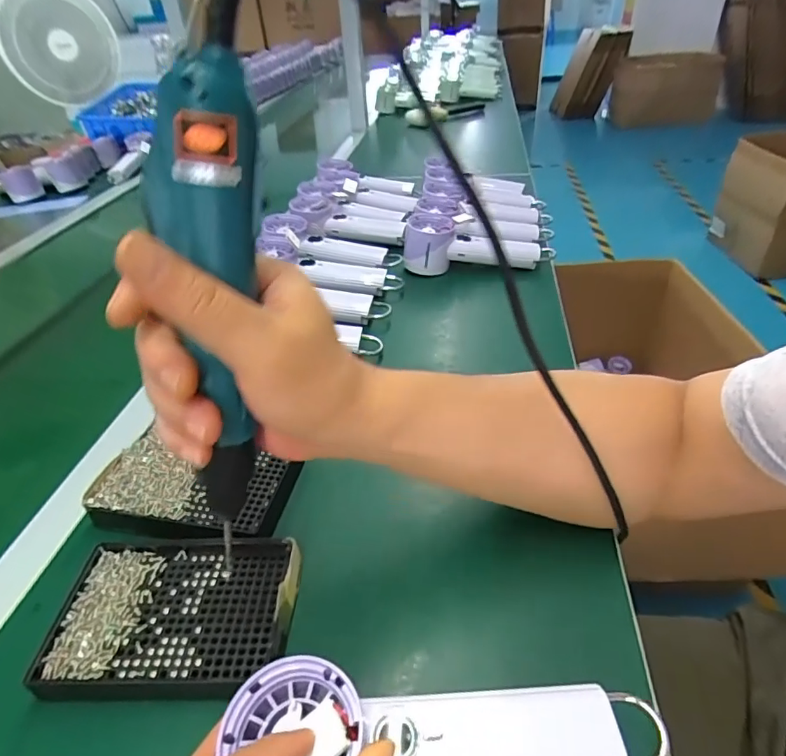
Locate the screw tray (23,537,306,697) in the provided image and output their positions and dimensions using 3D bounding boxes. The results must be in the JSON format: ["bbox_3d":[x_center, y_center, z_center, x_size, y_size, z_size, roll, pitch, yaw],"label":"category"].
[{"bbox_3d":[-0.132,0.144,0.309,0.140,0.018,0.091,-2,39,2],"label":"screw tray"}]

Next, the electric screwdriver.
[{"bbox_3d":[-0.078,-0.017,0.221,0.032,0.216,0.029,14,25,22],"label":"electric screwdriver"}]

